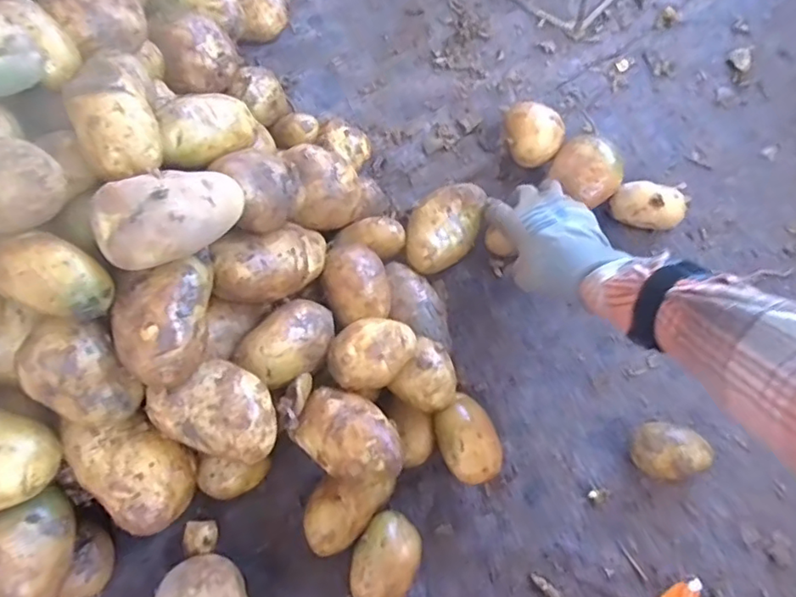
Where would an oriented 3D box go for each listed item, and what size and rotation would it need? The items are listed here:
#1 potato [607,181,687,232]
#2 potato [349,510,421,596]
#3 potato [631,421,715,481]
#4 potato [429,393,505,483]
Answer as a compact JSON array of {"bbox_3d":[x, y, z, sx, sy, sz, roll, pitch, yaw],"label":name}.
[{"bbox_3d":[0.261,-0.097,0.597,0.073,0.040,0.044,15,72,7],"label":"potato"},{"bbox_3d":[-0.010,0.227,0.487,0.052,0.042,0.076,19,72,8],"label":"potato"},{"bbox_3d":[0.247,0.138,0.516,0.060,0.042,0.050,-16,71,-4],"label":"potato"},{"bbox_3d":[0.064,0.132,0.519,0.054,0.055,0.072,-33,73,-9],"label":"potato"}]

